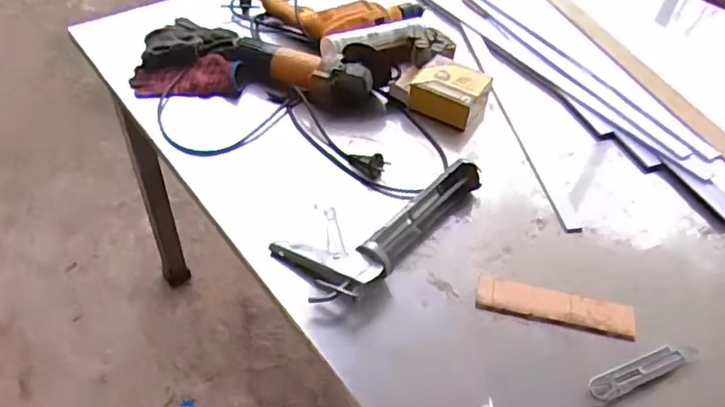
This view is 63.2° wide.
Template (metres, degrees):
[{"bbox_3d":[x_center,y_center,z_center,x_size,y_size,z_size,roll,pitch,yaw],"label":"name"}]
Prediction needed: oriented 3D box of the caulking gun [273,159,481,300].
[{"bbox_3d":[0.040,0.024,0.813,0.311,0.049,0.132,-32,55,-28],"label":"caulking gun"}]

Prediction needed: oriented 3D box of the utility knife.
[{"bbox_3d":[0.334,0.194,0.695,0.156,0.018,0.030,-18,50,-17],"label":"utility knife"}]

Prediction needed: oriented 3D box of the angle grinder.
[{"bbox_3d":[-0.101,-0.220,1.013,0.281,0.089,0.090,11,47,9],"label":"angle grinder"}]

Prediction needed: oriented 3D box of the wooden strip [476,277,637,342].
[{"bbox_3d":[0.246,0.130,0.750,0.196,0.016,0.048,9,47,7],"label":"wooden strip"}]

